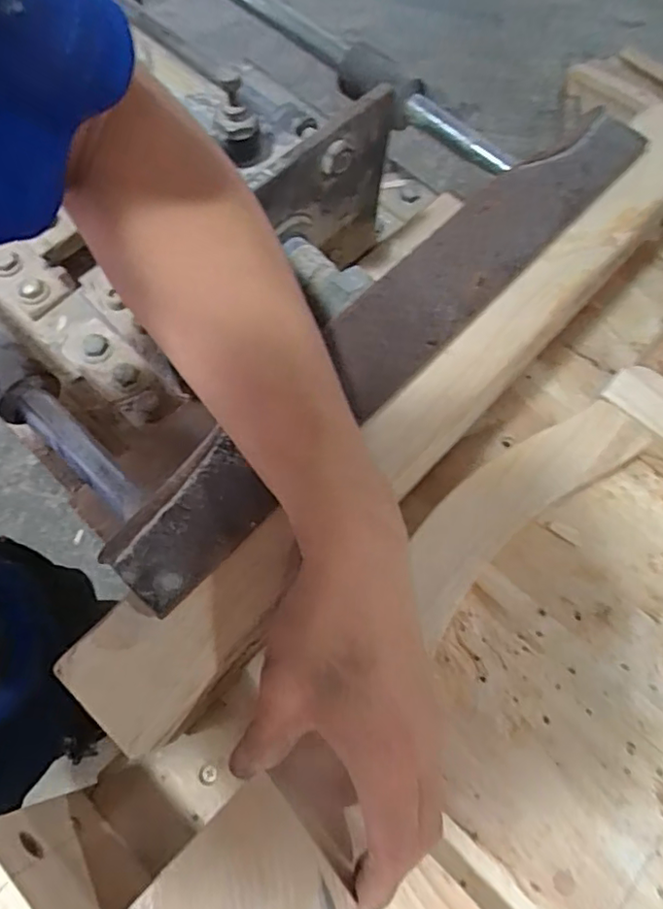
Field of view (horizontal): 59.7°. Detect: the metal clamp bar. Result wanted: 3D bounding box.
[{"bbox_3d":[0.041,-0.078,0.308,0.057,0.008,0.388,41,72,13],"label":"metal clamp bar"}]

